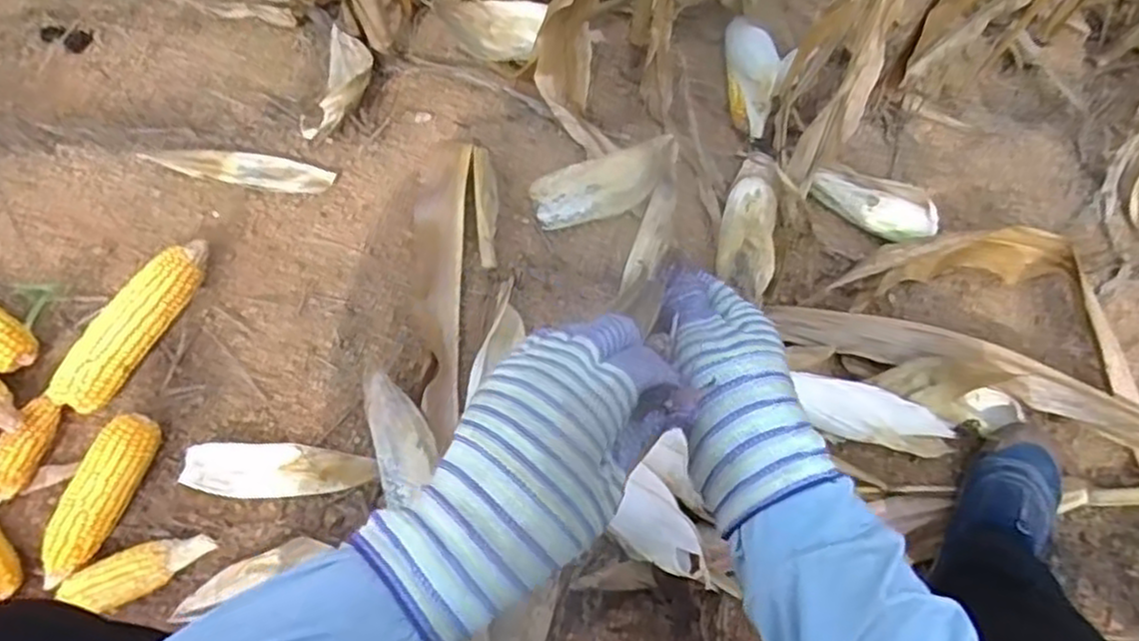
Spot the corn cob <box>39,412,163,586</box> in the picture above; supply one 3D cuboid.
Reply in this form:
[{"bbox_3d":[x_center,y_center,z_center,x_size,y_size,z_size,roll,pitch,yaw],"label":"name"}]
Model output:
[{"bbox_3d":[-0.447,0.165,0.684,0.047,0.043,0.164,19,70,4],"label":"corn cob"}]

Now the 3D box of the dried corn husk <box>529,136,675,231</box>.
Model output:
[{"bbox_3d":[0.038,-0.154,0.805,0.165,0.039,0.071,-22,67,3],"label":"dried corn husk"}]

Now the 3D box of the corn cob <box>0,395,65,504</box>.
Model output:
[{"bbox_3d":[-0.532,0.125,0.705,0.030,0.034,0.102,19,70,4],"label":"corn cob"}]

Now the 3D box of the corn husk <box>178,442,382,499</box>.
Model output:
[{"bbox_3d":[-0.287,0.150,0.731,0.179,0.032,0.052,0,69,-3],"label":"corn husk"}]

